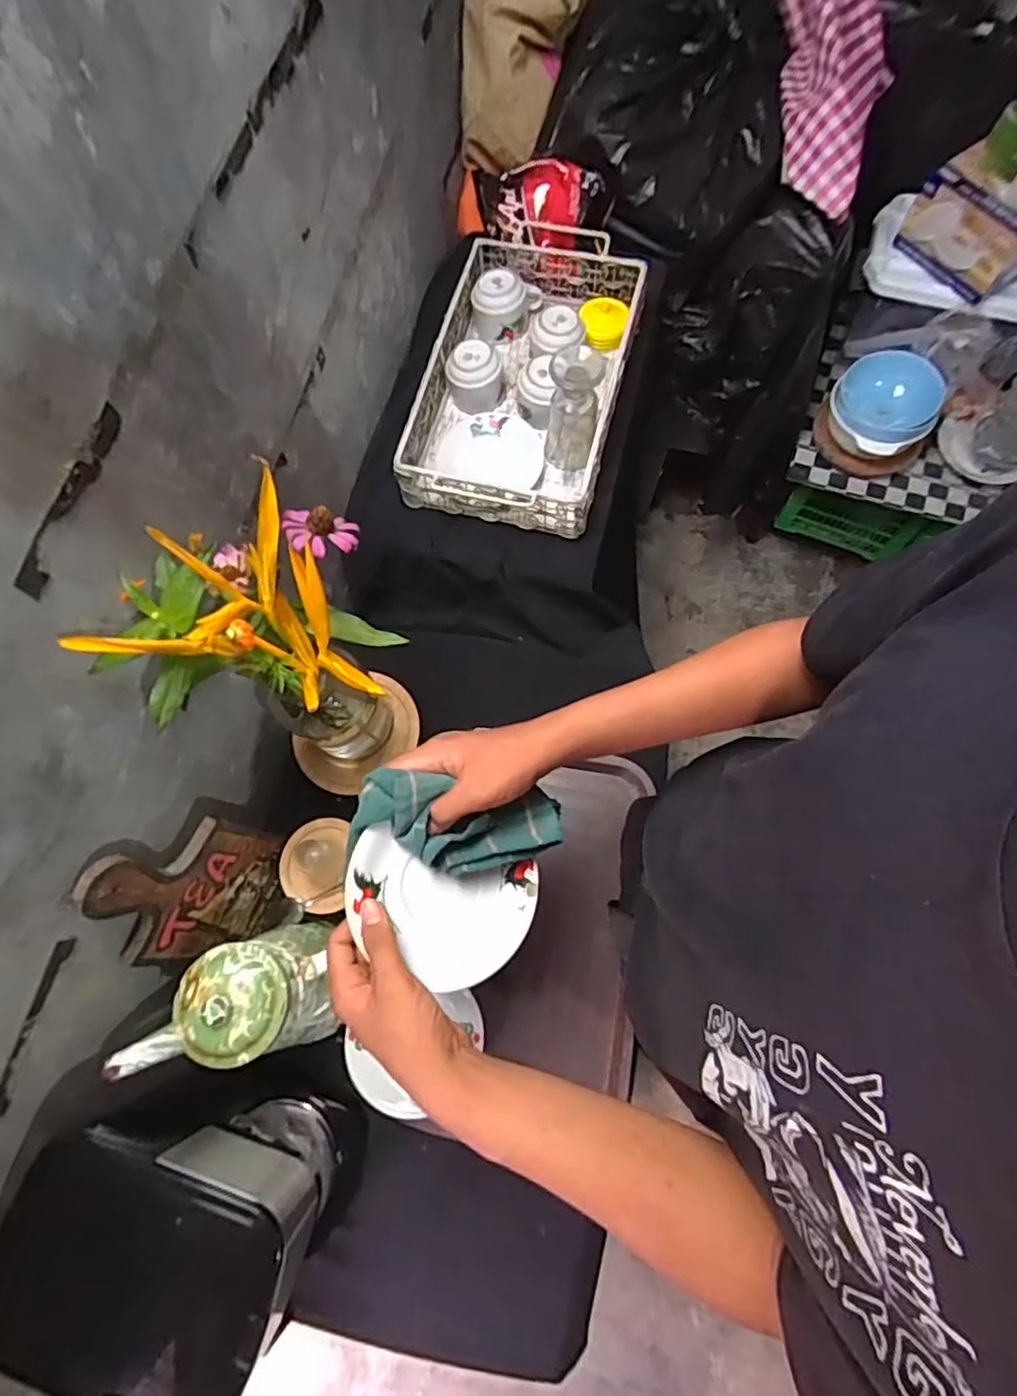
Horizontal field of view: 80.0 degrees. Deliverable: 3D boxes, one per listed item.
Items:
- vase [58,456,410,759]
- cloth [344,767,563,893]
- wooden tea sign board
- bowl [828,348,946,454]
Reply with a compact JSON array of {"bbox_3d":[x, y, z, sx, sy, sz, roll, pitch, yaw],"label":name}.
[{"bbox_3d":[-0.200,-0.040,0.577,0.196,0.337,0.120,-36,74,-9],"label":"vase"},{"bbox_3d":[-0.035,0.098,0.457,0.158,0.037,0.068,11,71,-18],"label":"cloth"},{"bbox_3d":[-0.294,0.185,0.584,0.016,0.265,0.133,21,80,20],"label":"wooden tea sign board"},{"bbox_3d":[0.647,-0.506,1.045,0.165,0.086,0.159,-1,72,2],"label":"bowl"}]

